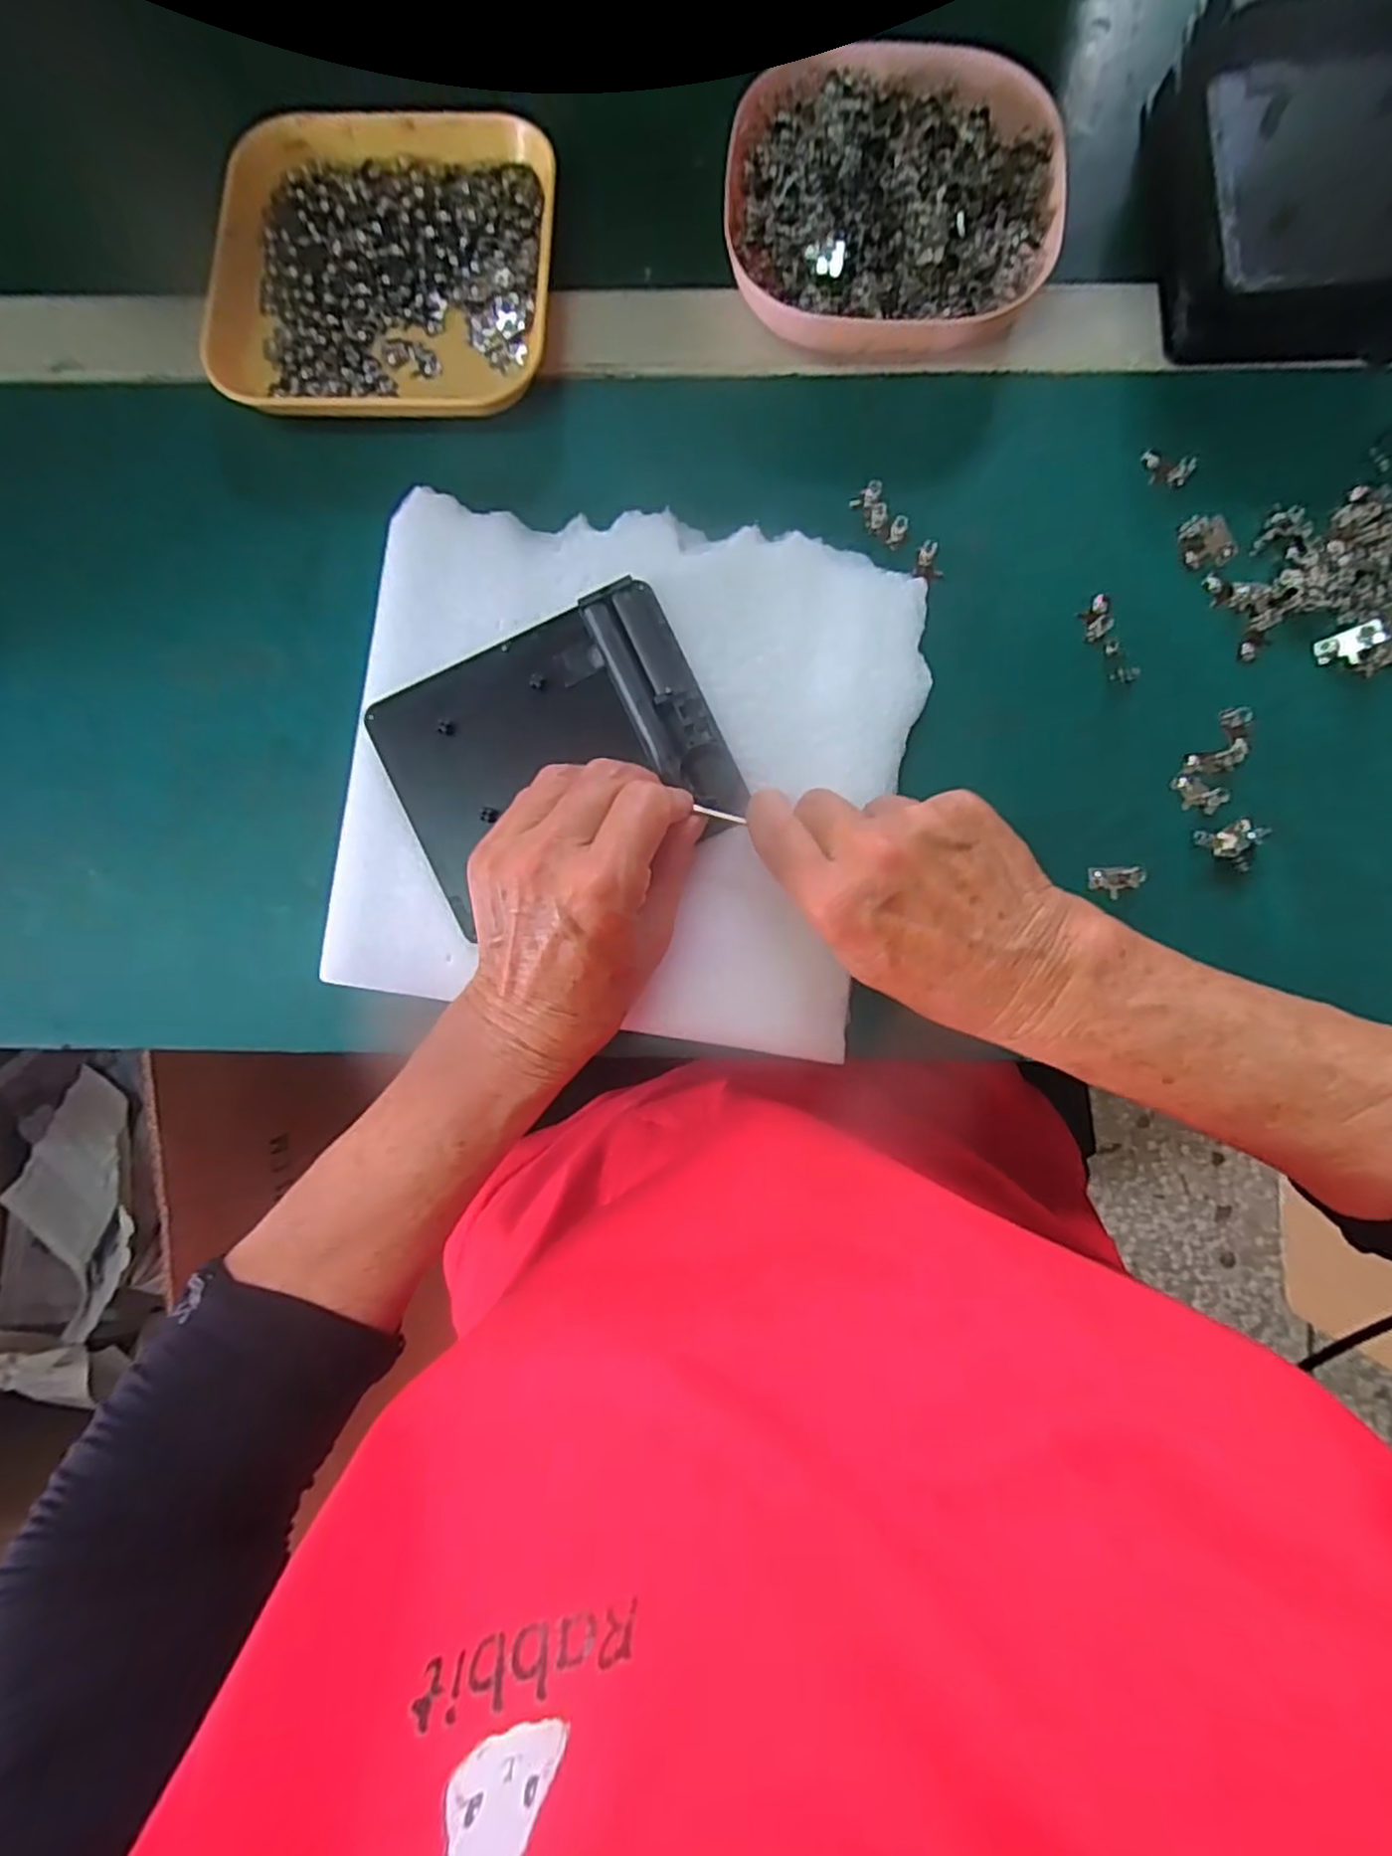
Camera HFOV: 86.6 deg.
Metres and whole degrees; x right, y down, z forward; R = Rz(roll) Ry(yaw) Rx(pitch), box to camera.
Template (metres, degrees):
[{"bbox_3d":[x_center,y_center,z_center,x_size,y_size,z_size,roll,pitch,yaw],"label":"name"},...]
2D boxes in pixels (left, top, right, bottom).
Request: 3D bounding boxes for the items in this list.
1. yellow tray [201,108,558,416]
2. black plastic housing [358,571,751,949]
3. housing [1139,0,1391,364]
[{"bbox_3d":[-0.136,-0.298,0.326,0.143,0.018,0.146,1,89,2],"label":"yellow tray"},{"bbox_3d":[-0.060,-0.073,0.308,0.133,0.014,0.104,-25,88,1],"label":"black plastic housing"},{"bbox_3d":[0.254,-0.303,0.294,0.117,0.048,0.130,-1,89,2],"label":"housing"}]

